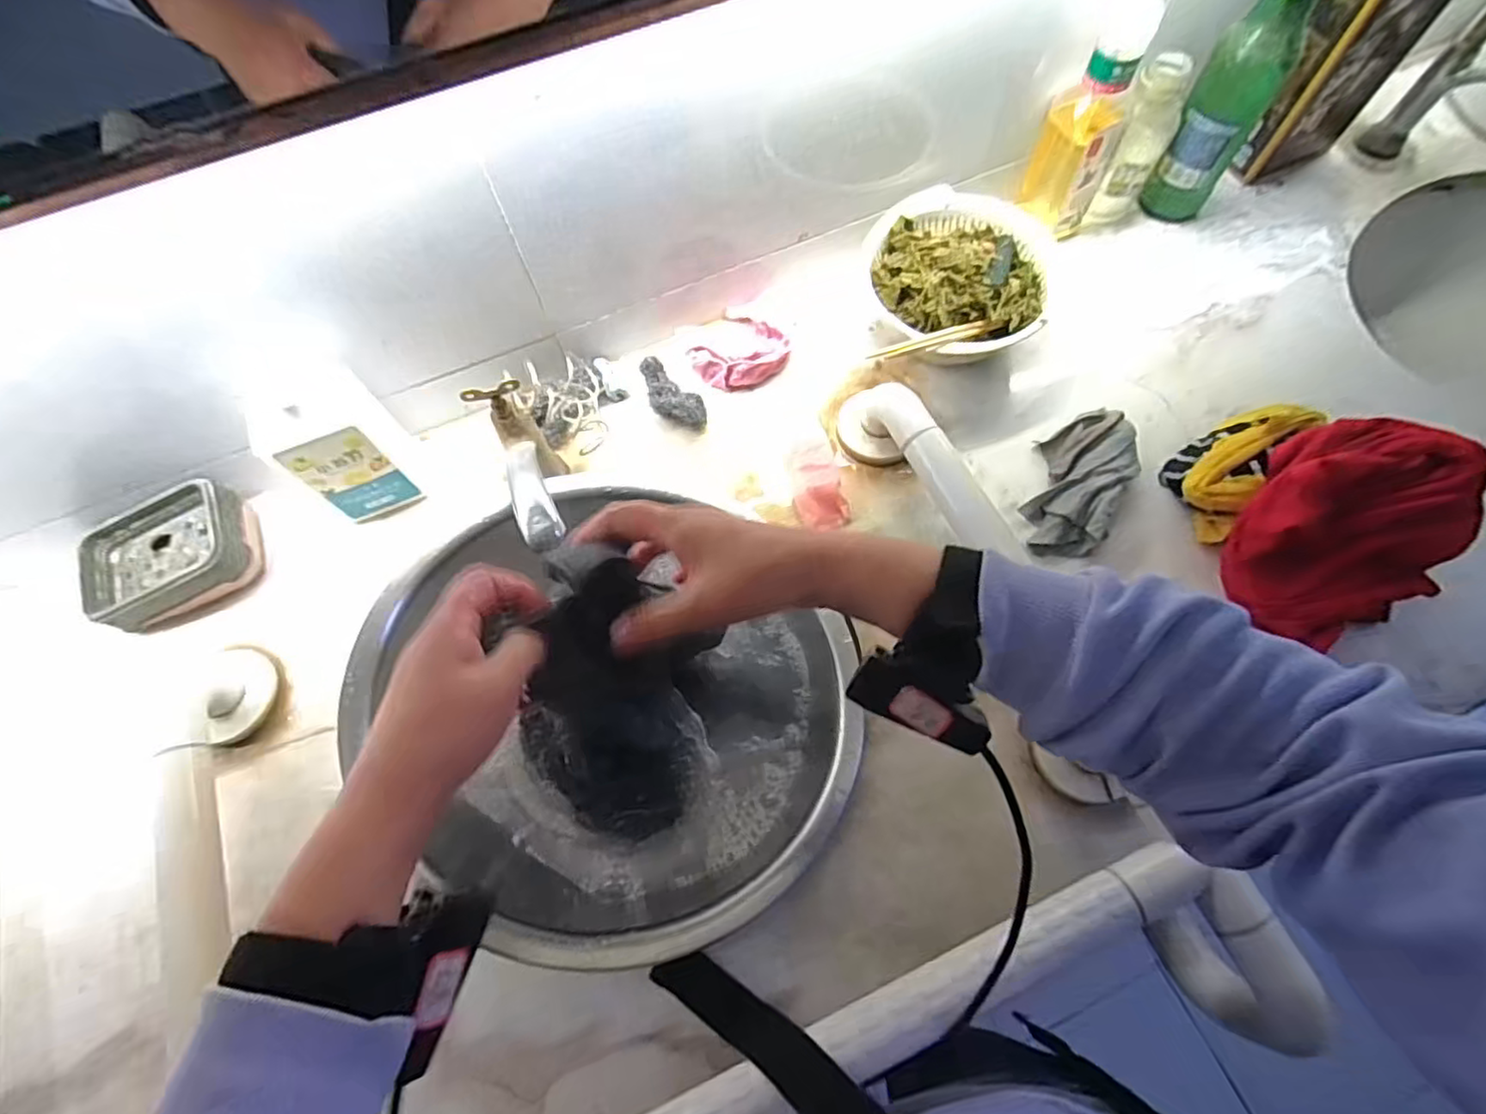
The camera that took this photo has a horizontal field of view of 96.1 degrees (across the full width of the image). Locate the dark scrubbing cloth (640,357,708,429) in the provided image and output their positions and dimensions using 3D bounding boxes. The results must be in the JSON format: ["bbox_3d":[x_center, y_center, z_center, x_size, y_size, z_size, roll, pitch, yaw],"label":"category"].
[{"bbox_3d":[-0.064,-0.151,0.620,0.044,0.038,0.082,-20,68,-6],"label":"dark scrubbing cloth"}]

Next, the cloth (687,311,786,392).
[{"bbox_3d":[-0.003,-0.200,0.643,0.085,0.026,0.082,36,73,15],"label":"cloth"}]

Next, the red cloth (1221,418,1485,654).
[{"bbox_3d":[0.434,-0.016,0.482,0.136,0.097,0.138,-39,71,-13],"label":"red cloth"}]

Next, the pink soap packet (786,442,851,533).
[{"bbox_3d":[0.065,-0.066,0.593,0.044,0.020,0.085,-13,68,-3],"label":"pink soap packet"}]

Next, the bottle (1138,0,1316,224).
[{"bbox_3d":[0.449,-0.428,0.604,0.064,0.261,0.057,37,74,16],"label":"bottle"}]

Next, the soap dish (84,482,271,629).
[{"bbox_3d":[-0.490,-0.002,0.570,0.137,0.053,0.103,-19,68,-6],"label":"soap dish"}]

